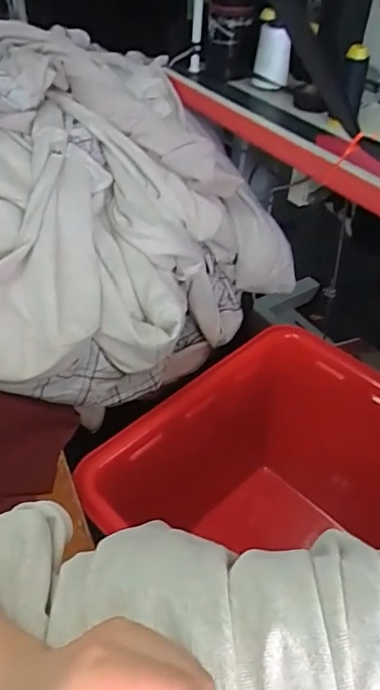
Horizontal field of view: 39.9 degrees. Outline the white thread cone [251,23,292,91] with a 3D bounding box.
[{"bbox_3d":[0.160,-0.552,1.014,0.068,0.109,0.056,9,43,6],"label":"white thread cone"}]

